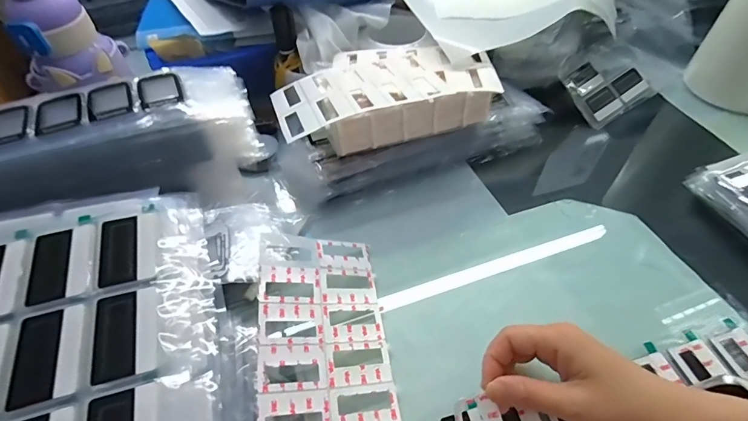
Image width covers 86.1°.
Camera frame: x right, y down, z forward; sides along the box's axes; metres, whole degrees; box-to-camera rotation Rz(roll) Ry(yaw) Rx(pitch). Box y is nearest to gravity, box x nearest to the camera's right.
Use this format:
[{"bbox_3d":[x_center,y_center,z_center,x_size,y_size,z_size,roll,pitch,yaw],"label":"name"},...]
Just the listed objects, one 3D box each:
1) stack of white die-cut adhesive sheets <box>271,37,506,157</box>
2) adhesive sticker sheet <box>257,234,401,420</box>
[{"bbox_3d":[0.011,-0.137,0.450,0.241,0.058,0.143,-15,53,-10],"label":"stack of white die-cut adhesive sheets"},{"bbox_3d":[-0.042,0.097,0.343,0.108,0.009,0.173,6,52,-21],"label":"adhesive sticker sheet"}]

